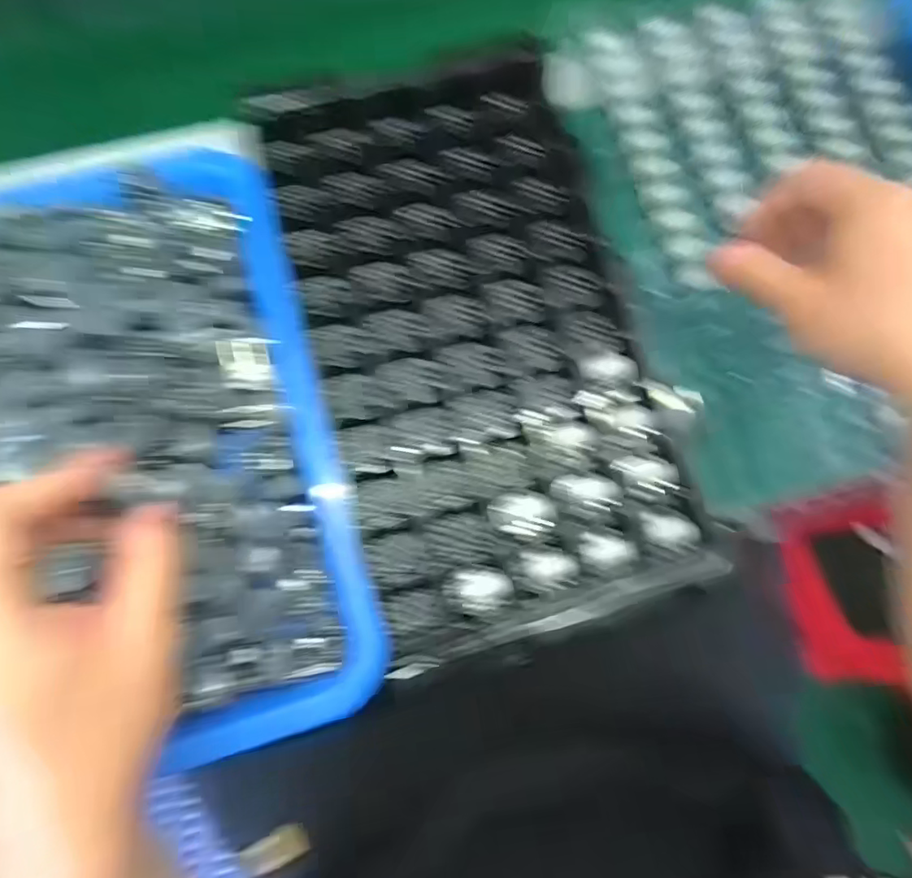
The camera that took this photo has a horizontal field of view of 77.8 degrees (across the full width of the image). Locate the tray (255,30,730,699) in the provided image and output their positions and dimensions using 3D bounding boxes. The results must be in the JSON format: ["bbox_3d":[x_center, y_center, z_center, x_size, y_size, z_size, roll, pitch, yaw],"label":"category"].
[{"bbox_3d":[0.011,-0.072,0.337,0.188,0.024,0.356,-16,78,-3],"label":"tray"}]

